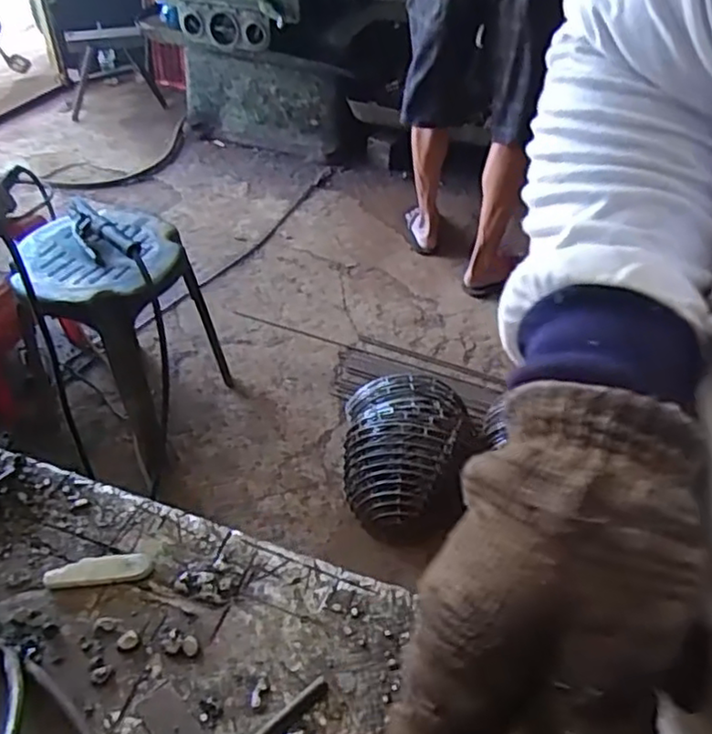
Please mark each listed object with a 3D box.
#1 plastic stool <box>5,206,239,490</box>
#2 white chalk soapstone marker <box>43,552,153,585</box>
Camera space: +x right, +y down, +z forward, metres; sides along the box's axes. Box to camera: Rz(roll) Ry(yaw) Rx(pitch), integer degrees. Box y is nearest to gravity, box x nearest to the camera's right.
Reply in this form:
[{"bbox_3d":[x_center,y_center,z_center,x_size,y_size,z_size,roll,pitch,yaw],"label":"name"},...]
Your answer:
[{"bbox_3d":[-0.463,-0.050,1.413,0.356,0.470,0.378,-10,45,-13],"label":"plastic stool"},{"bbox_3d":[-0.122,0.095,0.316,0.049,0.006,0.013,-2,43,-4],"label":"white chalk soapstone marker"}]

